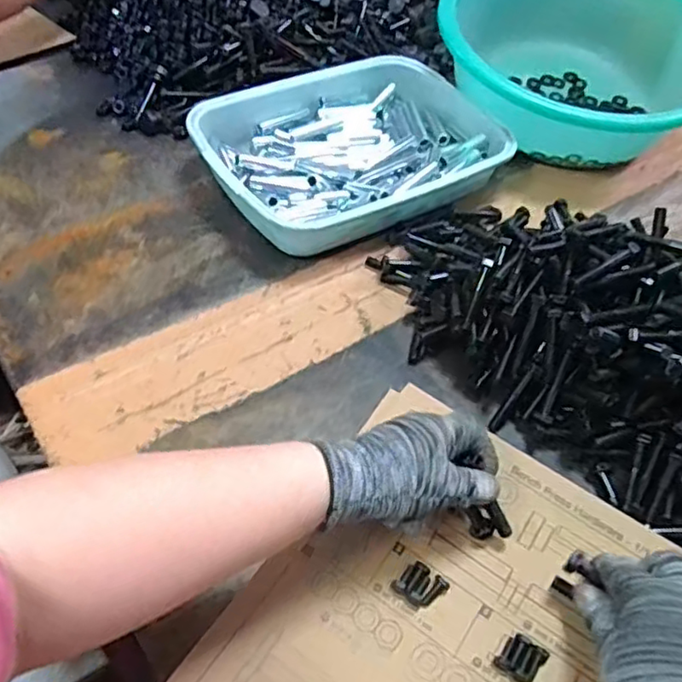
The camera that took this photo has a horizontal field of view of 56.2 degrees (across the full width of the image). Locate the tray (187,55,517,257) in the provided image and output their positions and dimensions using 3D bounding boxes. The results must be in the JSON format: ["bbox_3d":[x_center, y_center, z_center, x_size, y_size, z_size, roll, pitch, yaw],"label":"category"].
[{"bbox_3d":[0.016,-0.220,0.719,0.337,0.052,0.238,-25,57,-23],"label":"tray"}]

